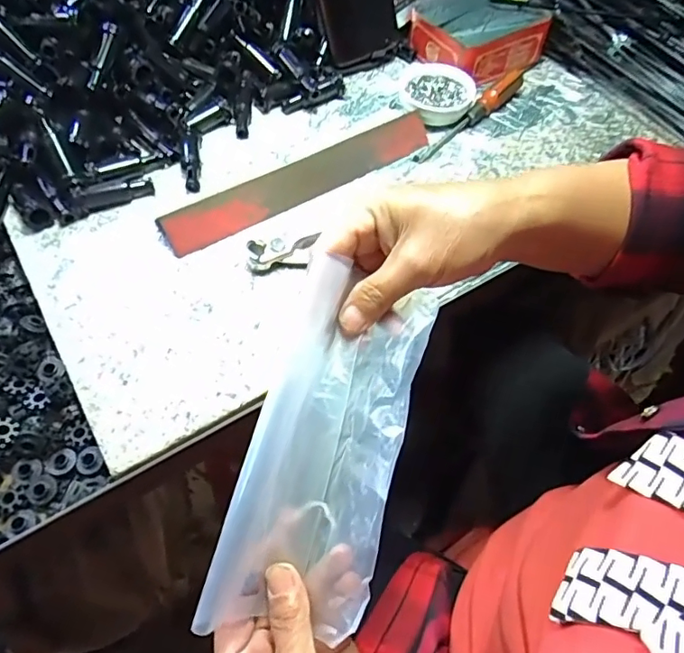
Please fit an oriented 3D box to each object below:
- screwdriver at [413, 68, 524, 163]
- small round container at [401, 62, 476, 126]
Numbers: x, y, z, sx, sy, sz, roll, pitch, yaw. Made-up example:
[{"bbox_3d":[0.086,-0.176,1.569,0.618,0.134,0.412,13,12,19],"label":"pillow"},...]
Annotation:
[{"bbox_3d":[0.127,-0.209,0.519,0.155,0.023,0.016,-36,65,-21],"label":"screwdriver"},{"bbox_3d":[0.093,-0.227,0.524,0.069,0.025,0.067,0,58,-1],"label":"small round container"}]

